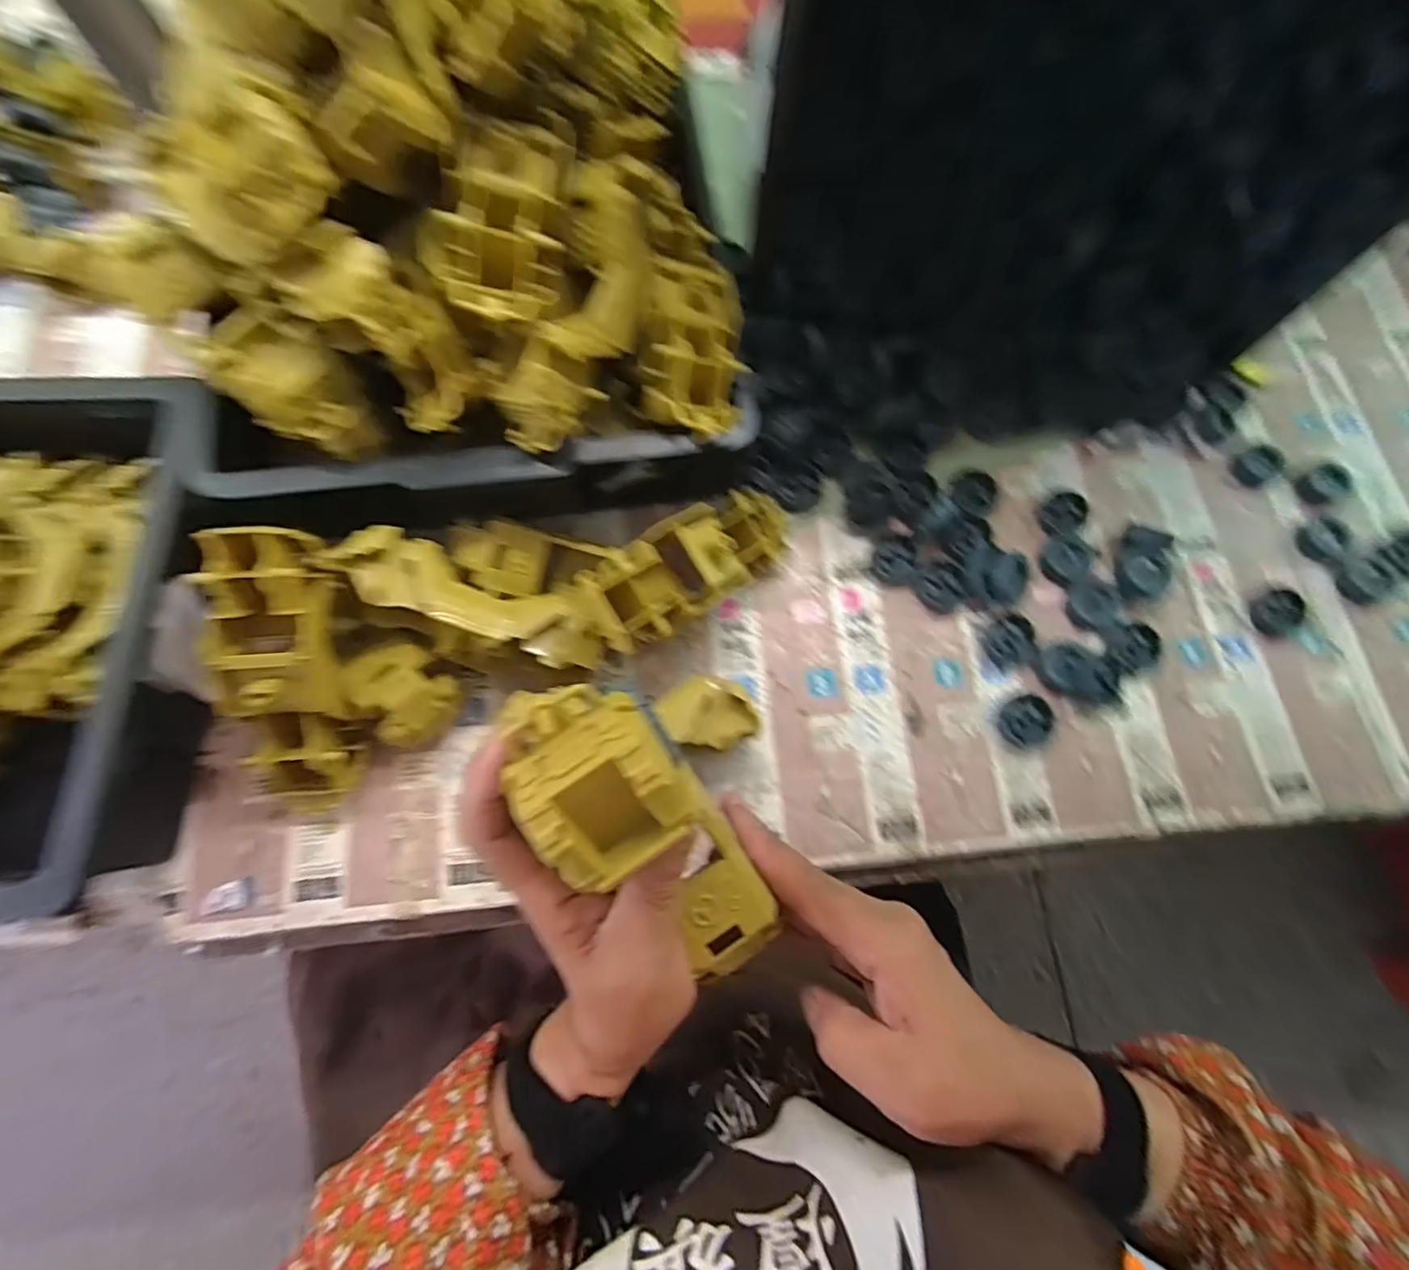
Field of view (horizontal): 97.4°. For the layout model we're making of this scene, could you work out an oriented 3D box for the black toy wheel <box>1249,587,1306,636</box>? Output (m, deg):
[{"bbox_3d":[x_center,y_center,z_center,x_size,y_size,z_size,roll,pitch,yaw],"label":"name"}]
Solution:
[{"bbox_3d":[0.412,-0.017,0.445,0.033,0.013,0.030,0,75,-1],"label":"black toy wheel"}]

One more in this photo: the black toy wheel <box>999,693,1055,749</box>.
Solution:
[{"bbox_3d":[0.228,0.059,0.436,0.032,0.009,0.039,43,78,10],"label":"black toy wheel"}]

